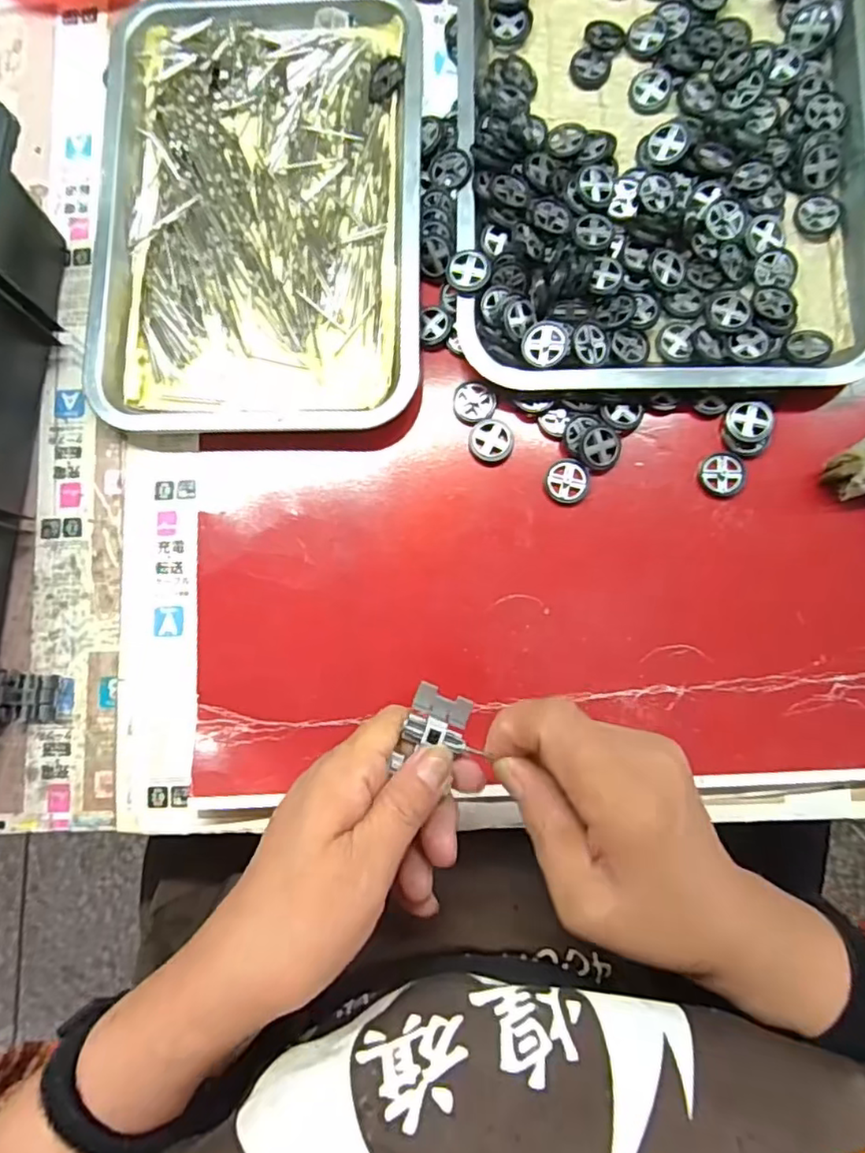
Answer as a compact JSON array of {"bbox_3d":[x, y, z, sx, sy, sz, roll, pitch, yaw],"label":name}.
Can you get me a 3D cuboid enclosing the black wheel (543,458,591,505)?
[{"bbox_3d":[0.084,-0.059,0.382,0.027,0.004,0.028,0,83,3],"label":"black wheel"}]

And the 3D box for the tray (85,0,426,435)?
[{"bbox_3d":[-0.112,-0.251,0.407,0.210,0.019,0.314,0,83,3],"label":"tray"}]

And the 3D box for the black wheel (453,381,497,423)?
[{"bbox_3d":[0.027,-0.110,0.390,0.026,0.007,0.026,0,83,3],"label":"black wheel"}]

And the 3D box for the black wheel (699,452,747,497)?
[{"bbox_3d":[0.177,-0.062,0.374,0.026,0.006,0.026,0,83,3],"label":"black wheel"}]

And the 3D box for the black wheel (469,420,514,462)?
[{"bbox_3d":[0.037,-0.085,0.387,0.026,0.005,0.026,0,83,3],"label":"black wheel"}]

